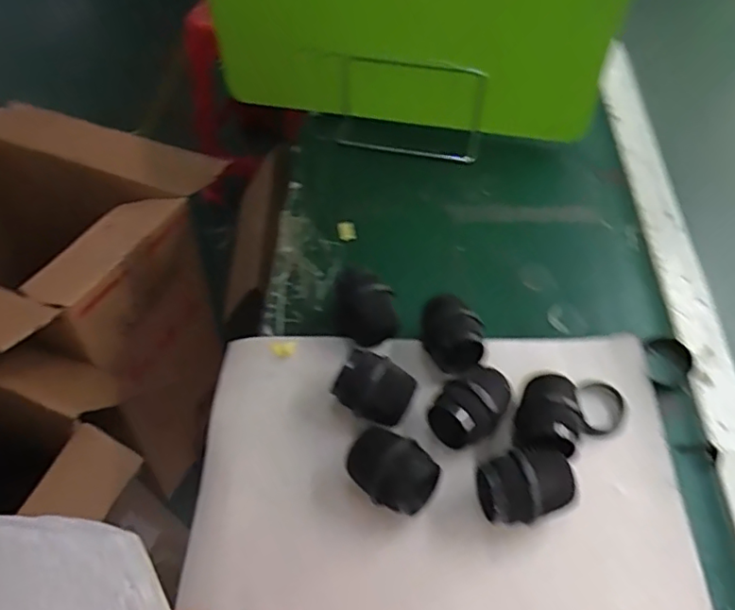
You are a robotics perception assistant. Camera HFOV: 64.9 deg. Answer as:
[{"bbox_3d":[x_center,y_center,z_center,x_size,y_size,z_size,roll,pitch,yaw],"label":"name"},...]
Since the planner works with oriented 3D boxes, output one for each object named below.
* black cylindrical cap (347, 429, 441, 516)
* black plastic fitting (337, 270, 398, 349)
[{"bbox_3d":[0.016,0.114,0.393,0.062,0.046,0.043,26,59,18],"label":"black cylindrical cap"},{"bbox_3d":[0.000,0.002,0.473,0.046,0.050,0.041,-3,55,-2],"label":"black plastic fitting"}]

